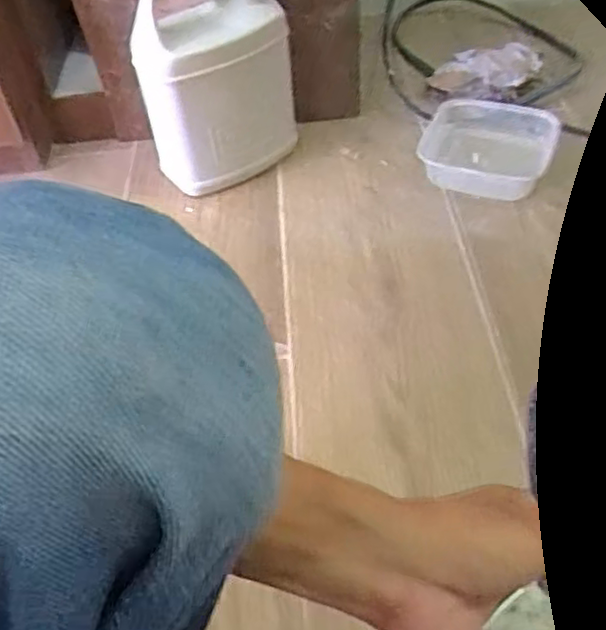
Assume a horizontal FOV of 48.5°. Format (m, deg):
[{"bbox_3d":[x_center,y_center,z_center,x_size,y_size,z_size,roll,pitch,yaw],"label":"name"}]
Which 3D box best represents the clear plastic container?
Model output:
[{"bbox_3d":[0.254,-0.235,0.916,0.166,0.044,0.191,17,50,19],"label":"clear plastic container"}]

